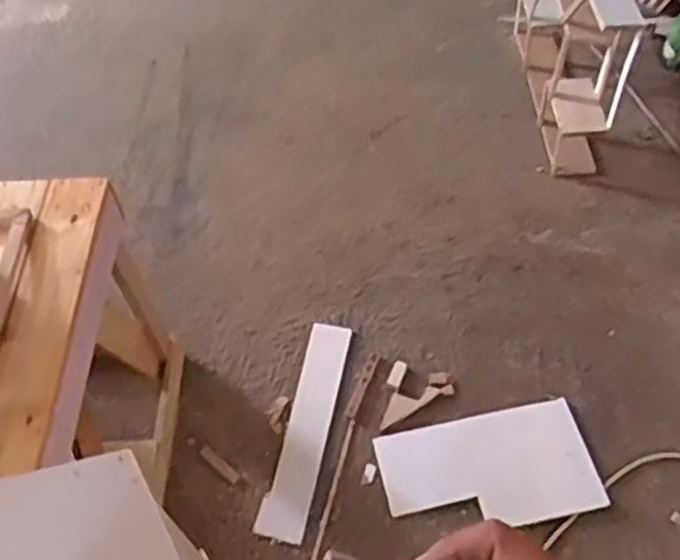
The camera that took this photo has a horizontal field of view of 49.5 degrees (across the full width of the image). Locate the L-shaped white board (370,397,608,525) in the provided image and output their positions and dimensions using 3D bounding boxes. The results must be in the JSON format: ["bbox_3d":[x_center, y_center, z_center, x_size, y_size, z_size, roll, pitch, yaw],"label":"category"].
[{"bbox_3d":[0.303,0.383,1.498,0.424,0.019,0.221,-10,64,1],"label":"L-shaped white board"}]

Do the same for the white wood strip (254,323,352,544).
[{"bbox_3d":[-0.066,0.305,1.554,0.098,0.021,0.471,5,60,19],"label":"white wood strip"}]

